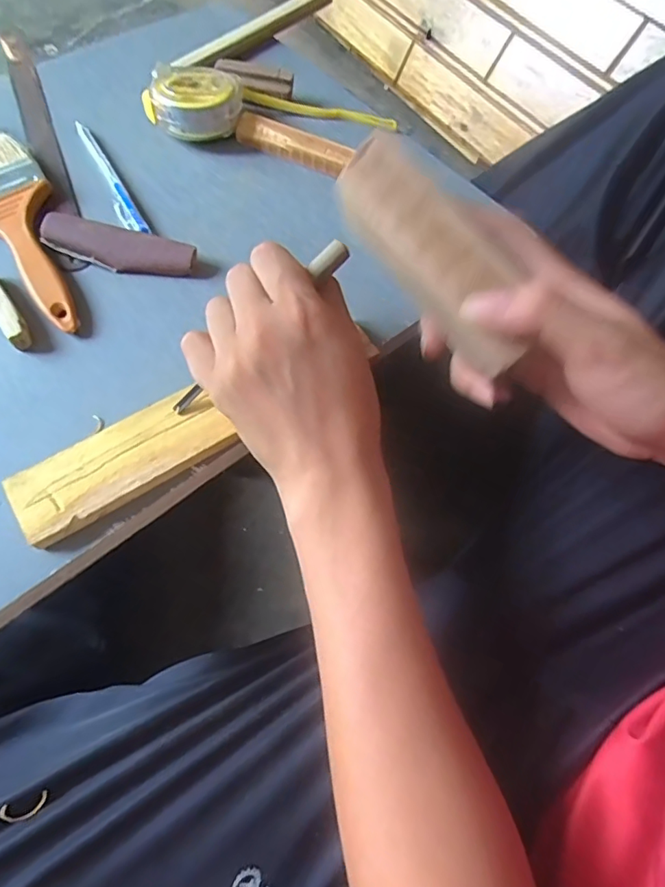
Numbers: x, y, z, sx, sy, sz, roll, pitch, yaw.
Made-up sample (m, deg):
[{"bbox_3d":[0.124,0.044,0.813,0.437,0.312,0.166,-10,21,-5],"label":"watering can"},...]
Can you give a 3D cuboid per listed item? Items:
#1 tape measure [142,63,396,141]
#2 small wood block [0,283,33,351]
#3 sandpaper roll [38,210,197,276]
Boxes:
[{"bbox_3d":[-0.049,-0.272,0.408,0.190,0.032,0.069,-3,63,-3],"label":"tape measure"},{"bbox_3d":[-0.210,-0.087,0.323,0.014,0.016,0.067,-35,69,-17],"label":"small wood block"},{"bbox_3d":[-0.145,-0.134,0.347,0.102,0.019,0.029,11,64,4],"label":"sandpaper roll"}]

